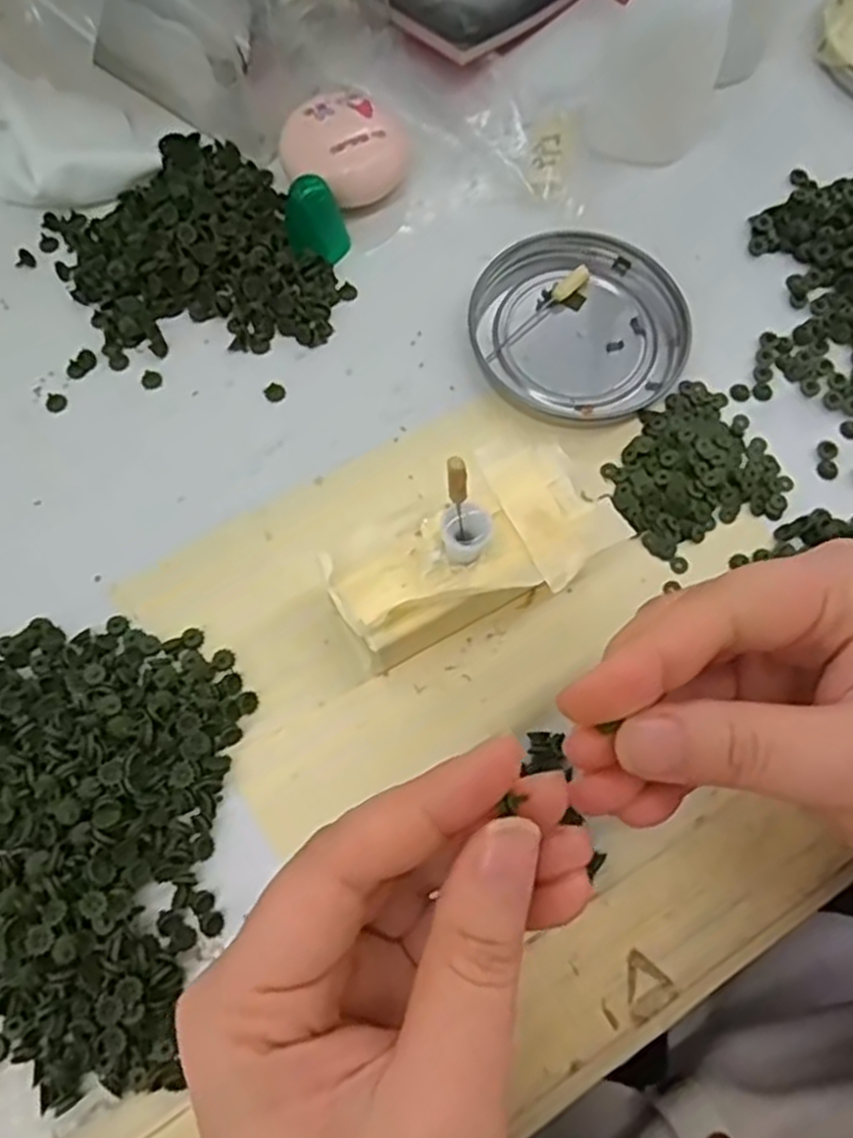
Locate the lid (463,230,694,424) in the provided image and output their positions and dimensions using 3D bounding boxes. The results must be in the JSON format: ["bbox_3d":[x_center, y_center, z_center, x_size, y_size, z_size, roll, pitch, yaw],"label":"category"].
[{"bbox_3d":[0.055,-0.090,0.292,0.076,0.010,0.076,1,72,-2],"label":"lid"}]

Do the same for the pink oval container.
[{"bbox_3d":[-0.032,-0.161,0.303,0.045,0.017,0.041,-26,74,-10],"label":"pink oval container"}]

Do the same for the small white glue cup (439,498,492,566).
[{"bbox_3d":[0.011,-0.010,0.225,0.014,0.016,0.012,-29,74,-11],"label":"small white glue cup"}]

